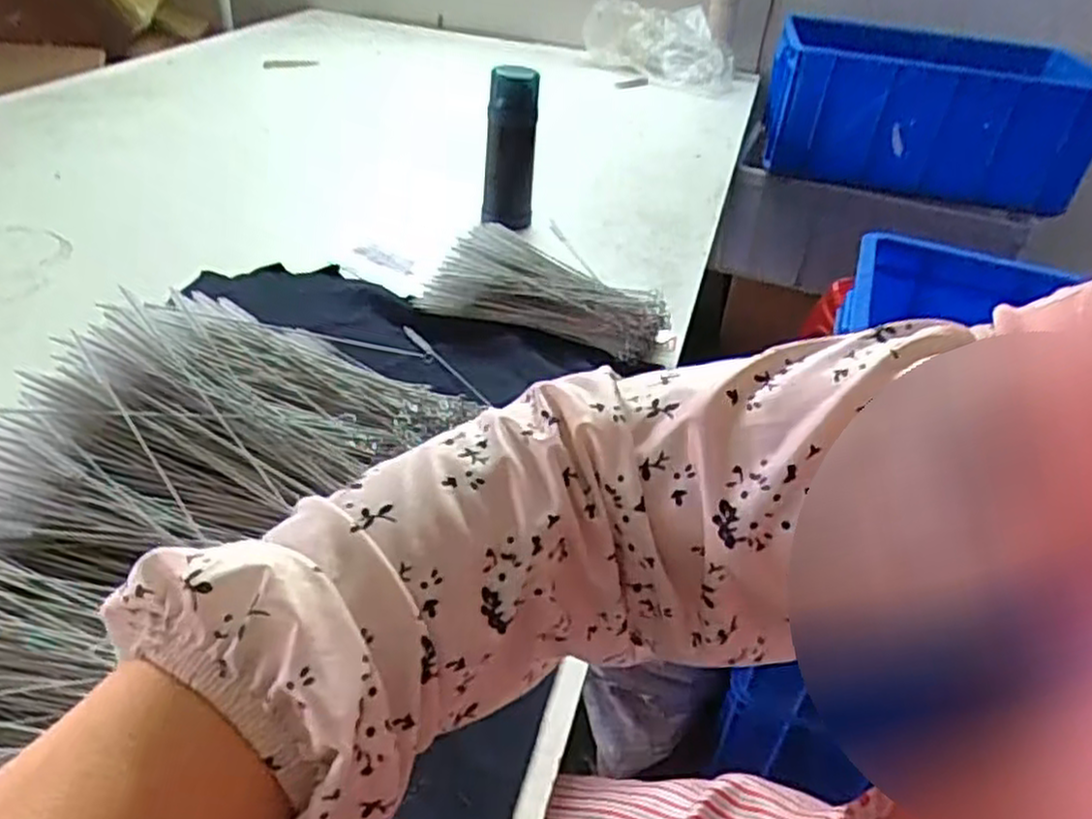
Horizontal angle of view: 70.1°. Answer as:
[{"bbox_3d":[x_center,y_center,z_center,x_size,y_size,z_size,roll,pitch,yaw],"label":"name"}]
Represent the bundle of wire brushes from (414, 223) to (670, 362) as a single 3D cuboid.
[{"bbox_3d":[0.007,-0.135,0.867,0.261,0.050,0.148,17,38,13],"label":"bundle of wire brushes"}]

